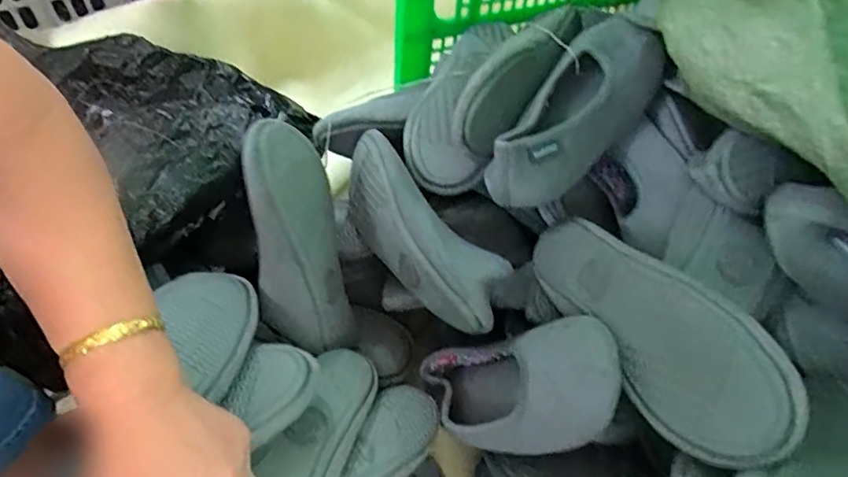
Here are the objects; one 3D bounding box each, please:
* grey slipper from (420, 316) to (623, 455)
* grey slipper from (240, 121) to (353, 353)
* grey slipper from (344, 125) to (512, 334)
[{"bbox_3d":[0.075,0.124,0.446,0.068,0.205,0.088,48,56,-11],"label":"grey slipper"},{"bbox_3d":[-0.118,0.001,0.483,0.081,0.073,0.210,-12,97,-13],"label":"grey slipper"},{"bbox_3d":[-0.008,-0.007,0.490,0.064,0.078,0.221,-33,61,-26],"label":"grey slipper"}]

